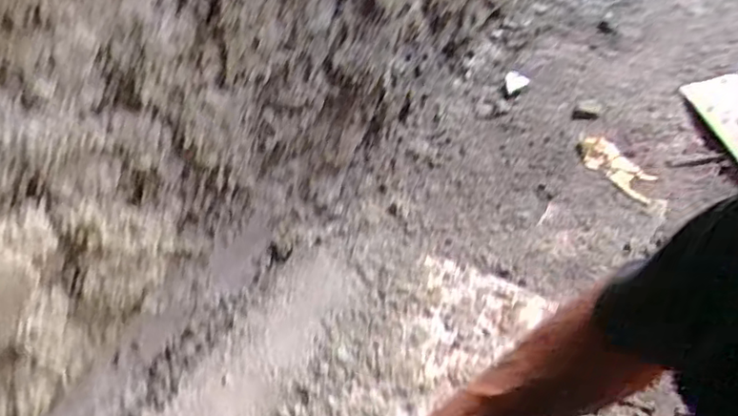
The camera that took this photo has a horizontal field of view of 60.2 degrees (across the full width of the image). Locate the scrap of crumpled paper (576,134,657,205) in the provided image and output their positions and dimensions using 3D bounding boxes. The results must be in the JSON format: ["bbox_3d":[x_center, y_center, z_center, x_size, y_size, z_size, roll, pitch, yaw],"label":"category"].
[{"bbox_3d":[0.450,-0.075,1.153,0.079,0.010,0.171,-27,53,-22],"label":"scrap of crumpled paper"}]

